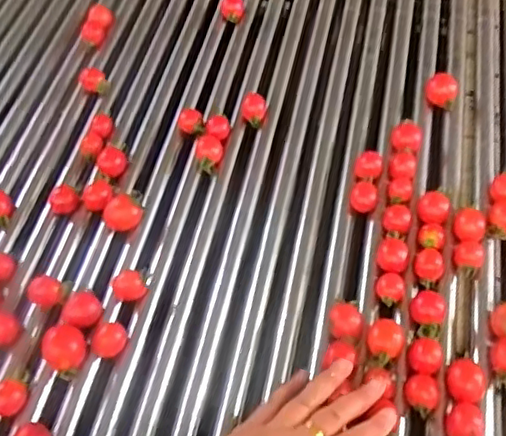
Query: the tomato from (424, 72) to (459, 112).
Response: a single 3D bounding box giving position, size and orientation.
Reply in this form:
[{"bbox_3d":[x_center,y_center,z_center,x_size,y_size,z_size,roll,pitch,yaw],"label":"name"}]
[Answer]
[{"bbox_3d":[0.199,-0.134,0.641,0.032,0.025,0.032,16,59,14],"label":"tomato"}]

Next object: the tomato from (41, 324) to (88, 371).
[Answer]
[{"bbox_3d":[-0.156,0.109,0.504,0.030,0.032,0.034,32,65,23],"label":"tomato"}]

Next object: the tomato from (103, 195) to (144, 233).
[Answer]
[{"bbox_3d":[-0.125,-0.005,0.584,0.036,0.025,0.034,-2,56,3],"label":"tomato"}]

